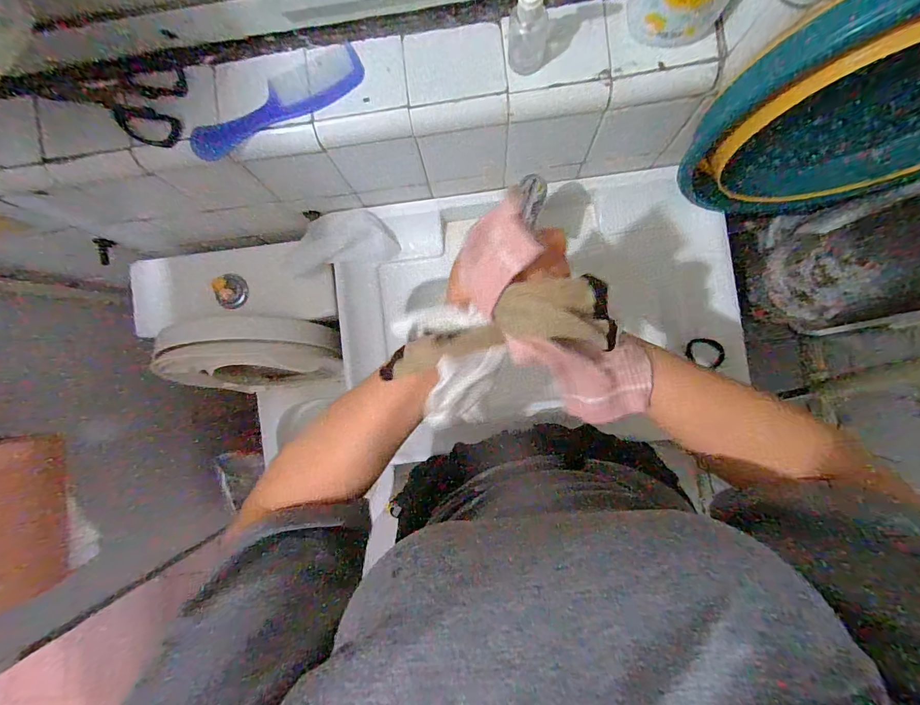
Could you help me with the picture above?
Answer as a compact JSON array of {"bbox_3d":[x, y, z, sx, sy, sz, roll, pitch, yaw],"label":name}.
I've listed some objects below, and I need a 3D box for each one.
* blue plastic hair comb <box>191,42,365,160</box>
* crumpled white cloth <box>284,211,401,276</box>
[{"bbox_3d":[-0.204,-0.275,0.441,0.203,0.016,0.047,-24,86,2],"label":"blue plastic hair comb"},{"bbox_3d":[-0.194,-0.173,0.625,0.180,0.017,0.081,-9,114,6],"label":"crumpled white cloth"}]

